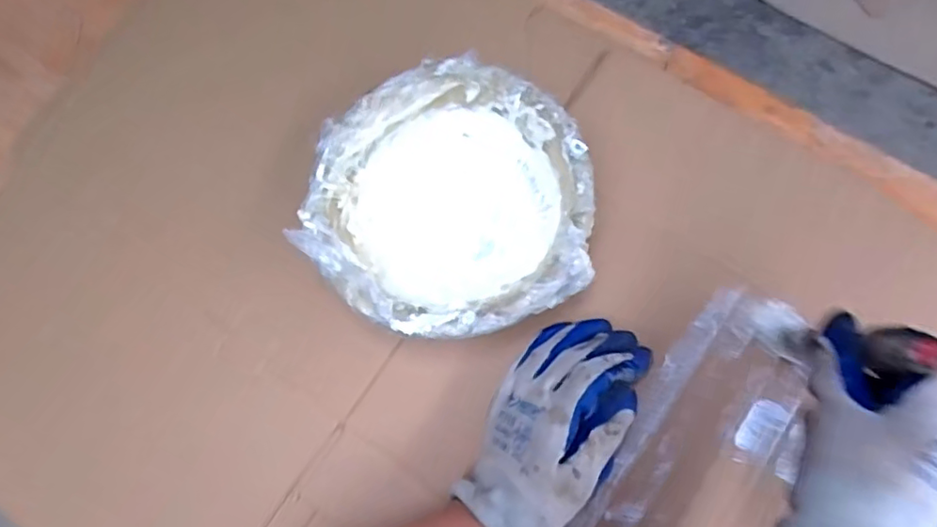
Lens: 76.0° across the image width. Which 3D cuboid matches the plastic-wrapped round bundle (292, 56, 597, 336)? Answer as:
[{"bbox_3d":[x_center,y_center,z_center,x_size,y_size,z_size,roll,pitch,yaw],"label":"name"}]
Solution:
[{"bbox_3d":[-0.011,-0.037,0.436,0.186,0.076,0.196,0,75,2],"label":"plastic-wrapped round bundle"}]

